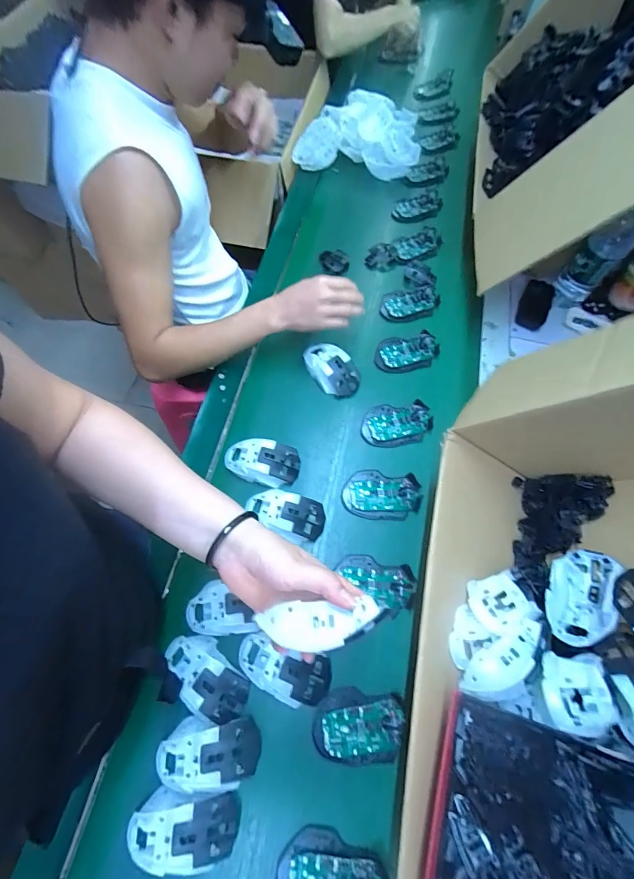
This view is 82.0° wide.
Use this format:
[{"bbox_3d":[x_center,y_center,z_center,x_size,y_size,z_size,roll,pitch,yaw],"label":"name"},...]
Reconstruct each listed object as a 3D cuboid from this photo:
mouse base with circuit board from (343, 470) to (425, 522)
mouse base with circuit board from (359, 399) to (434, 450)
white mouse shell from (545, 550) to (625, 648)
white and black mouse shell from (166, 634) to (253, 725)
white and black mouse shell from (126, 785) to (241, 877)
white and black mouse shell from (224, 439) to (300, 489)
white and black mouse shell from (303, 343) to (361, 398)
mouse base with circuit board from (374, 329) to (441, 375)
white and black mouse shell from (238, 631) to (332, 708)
[{"bbox_3d":[0.098,0.084,0.551,0.114,0.016,0.072,8,67,4],"label":"mouse base with circuit board"},{"bbox_3d":[0.131,-0.027,0.595,0.112,0.017,0.073,-2,66,0],"label":"mouse base with circuit board"},{"bbox_3d":[0.315,0.188,0.431,0.030,0.068,0.114,47,63,-24],"label":"white mouse shell"},{"bbox_3d":[-0.136,0.286,0.441,0.115,0.028,0.059,38,72,16],"label":"white and black mouse shell"},{"bbox_3d":[-0.144,0.415,0.387,0.114,0.032,0.065,1,66,1],"label":"white and black mouse shell"},{"bbox_3d":[-0.085,0.035,0.557,0.114,0.035,0.062,7,67,4],"label":"white and black mouse shell"},{"bbox_3d":[0.025,-0.123,0.626,0.062,0.031,0.111,-39,71,-15],"label":"white and black mouse shell"},{"bbox_3d":[0.161,-0.156,0.653,0.116,0.016,0.070,-9,66,-3],"label":"mouse base with circuit board"},{"bbox_3d":[-0.042,0.283,0.447,0.116,0.027,0.059,16,67,8],"label":"white and black mouse shell"}]

